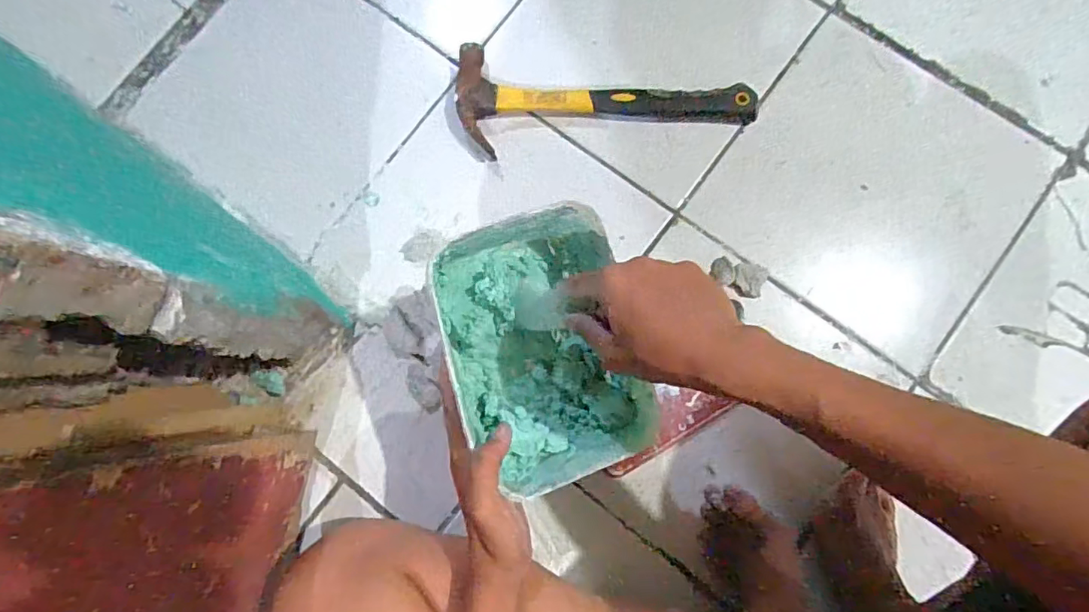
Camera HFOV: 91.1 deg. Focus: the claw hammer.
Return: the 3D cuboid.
[{"bbox_3d":[0.067,-0.225,0.592,0.327,0.025,0.116,3,82,4],"label":"claw hammer"}]

